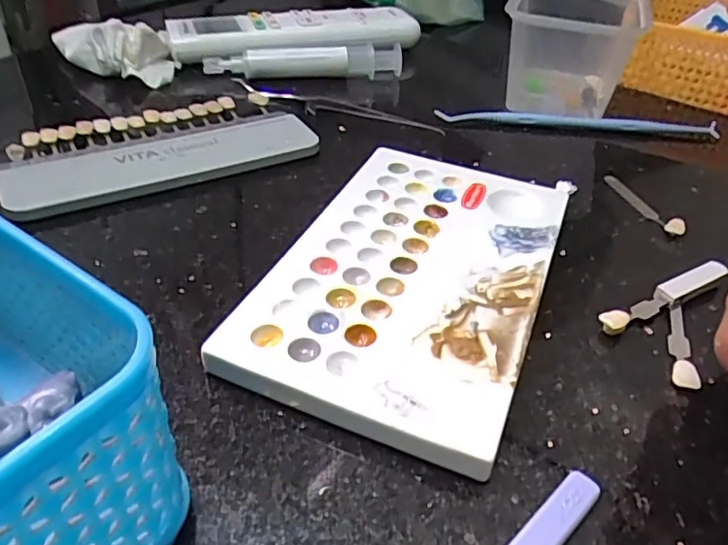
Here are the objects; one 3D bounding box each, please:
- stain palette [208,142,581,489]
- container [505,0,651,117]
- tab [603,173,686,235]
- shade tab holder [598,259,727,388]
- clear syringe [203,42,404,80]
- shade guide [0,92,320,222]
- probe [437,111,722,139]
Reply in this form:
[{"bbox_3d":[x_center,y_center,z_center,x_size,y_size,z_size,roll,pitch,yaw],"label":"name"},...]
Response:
[{"bbox_3d":[0.021,-0.002,0.229,0.092,0.014,0.157,18,41,17],"label":"stain palette"},{"bbox_3d":[0.129,-0.144,0.377,0.084,0.058,0.121,15,40,13],"label":"container"},{"bbox_3d":[0.134,-0.035,0.284,0.009,0.006,0.056,-5,40,-12],"label":"tab"},{"bbox_3d":[0.122,0.017,0.218,0.065,0.009,0.037,-20,45,-27],"label":"shade tab holder"},{"bbox_3d":[-0.038,-0.141,0.389,0.126,0.014,0.029,-8,40,-15],"label":"clear syringe"},{"bbox_3d":[-0.102,-0.063,0.298,0.145,0.010,0.072,-18,44,-25],"label":"shade guide"},{"bbox_3d":[0.125,-0.088,0.346,0.163,0.005,0.017,5,39,1],"label":"probe"}]

